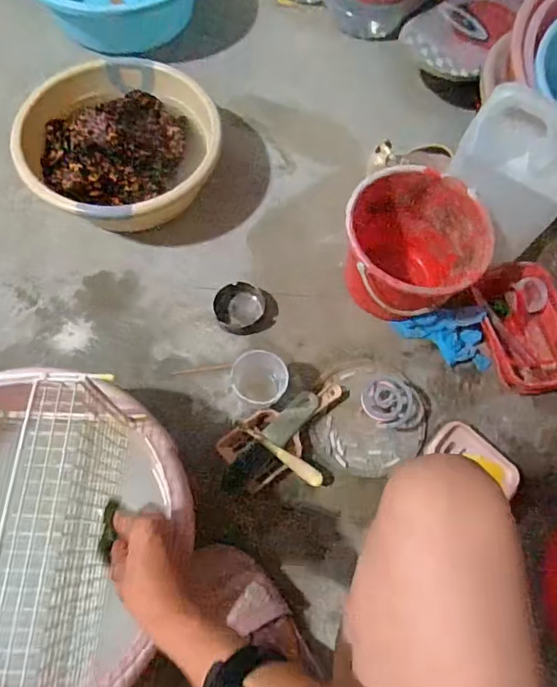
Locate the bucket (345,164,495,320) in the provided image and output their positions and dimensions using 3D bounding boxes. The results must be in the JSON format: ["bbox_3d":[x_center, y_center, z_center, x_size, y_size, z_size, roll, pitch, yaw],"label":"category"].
[{"bbox_3d":[0.191,-0.135,0.741,0.194,0.150,0.185,1,68,-4],"label":"bucket"}]

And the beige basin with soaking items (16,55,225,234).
[{"bbox_3d":[-0.252,-0.316,0.802,0.295,0.098,0.296,1,68,-4],"label":"beige basin with soaking items"}]

